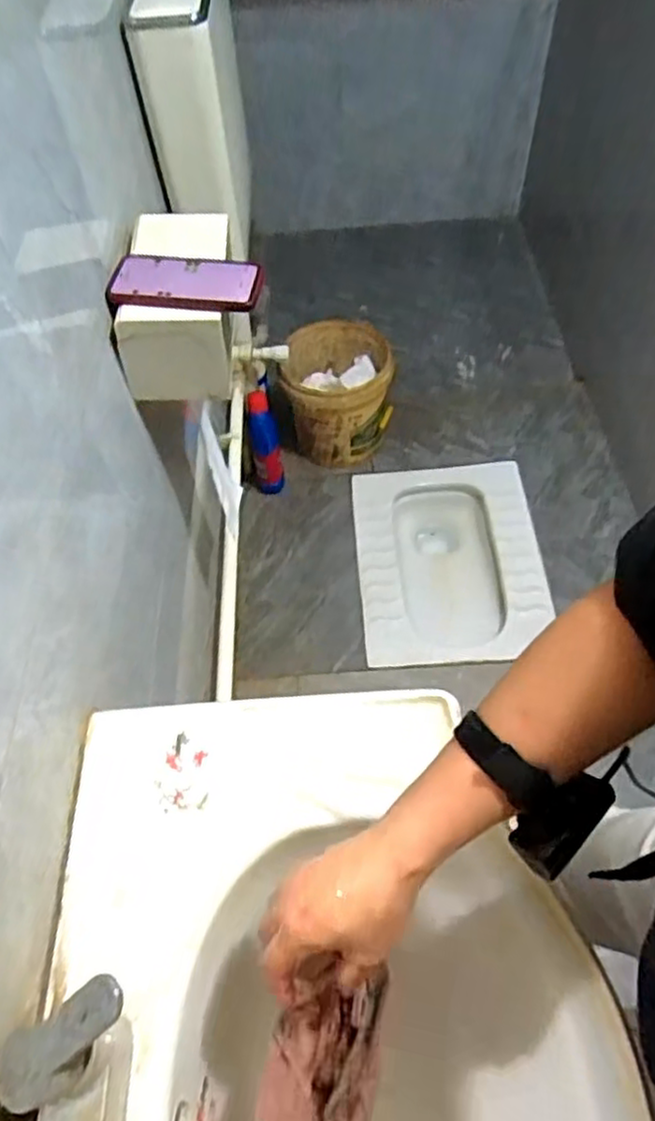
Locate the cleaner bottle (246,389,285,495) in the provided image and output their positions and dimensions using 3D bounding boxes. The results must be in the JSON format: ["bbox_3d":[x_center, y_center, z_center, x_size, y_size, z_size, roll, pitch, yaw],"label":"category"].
[{"bbox_3d":[-0.139,-0.257,1.538,0.066,0.242,0.056,-13,32,-6],"label":"cleaner bottle"}]

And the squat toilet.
[{"bbox_3d":[0.270,0.000,1.560,0.400,0.108,0.524,-2,55,1],"label":"squat toilet"}]

